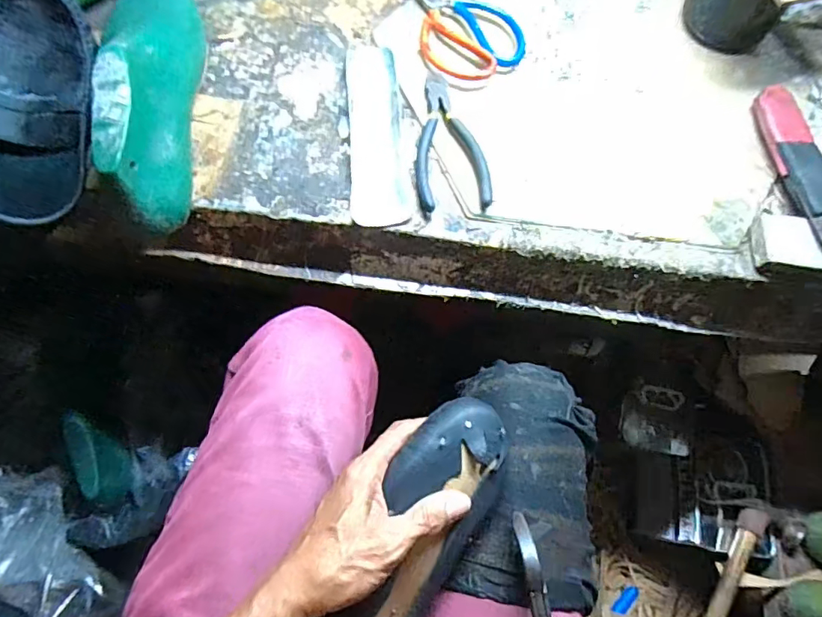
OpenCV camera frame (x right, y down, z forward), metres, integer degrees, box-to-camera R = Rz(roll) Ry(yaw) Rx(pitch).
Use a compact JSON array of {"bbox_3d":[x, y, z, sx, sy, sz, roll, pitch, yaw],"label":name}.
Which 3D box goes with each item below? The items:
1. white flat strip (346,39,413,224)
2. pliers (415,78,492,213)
[{"bbox_3d":[-0.032,-0.165,0.476,0.048,0.011,0.192,-2,72,-6],"label":"white flat strip"},{"bbox_3d":[0.030,-0.154,0.470,0.063,0.011,0.139,-6,72,-7],"label":"pliers"}]

